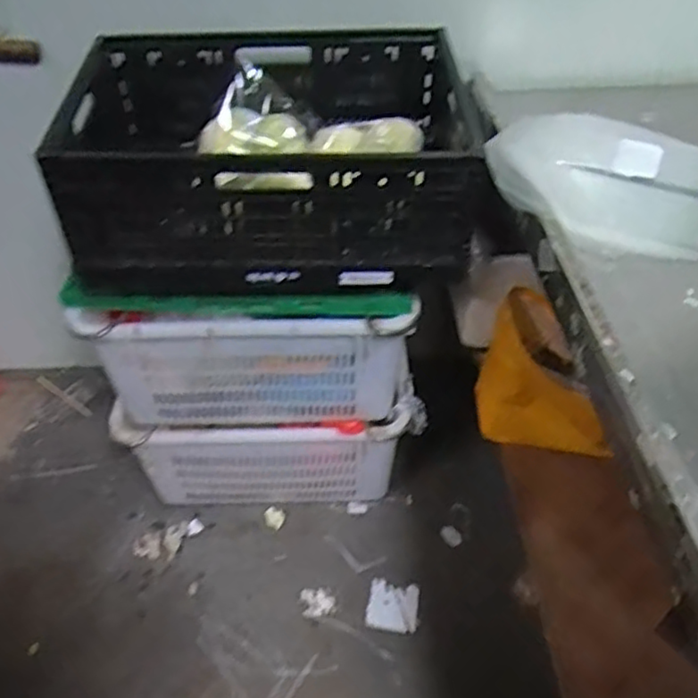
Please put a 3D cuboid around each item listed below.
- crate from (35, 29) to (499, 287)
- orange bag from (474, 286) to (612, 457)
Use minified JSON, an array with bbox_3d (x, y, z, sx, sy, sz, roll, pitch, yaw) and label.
[{"bbox_3d":[-0.124,-0.340,1.109,0.639,0.245,0.499,-9,44,-9],"label":"crate"},{"bbox_3d":[0.306,0.040,1.055,0.170,0.222,0.164,5,44,7],"label":"orange bag"}]

